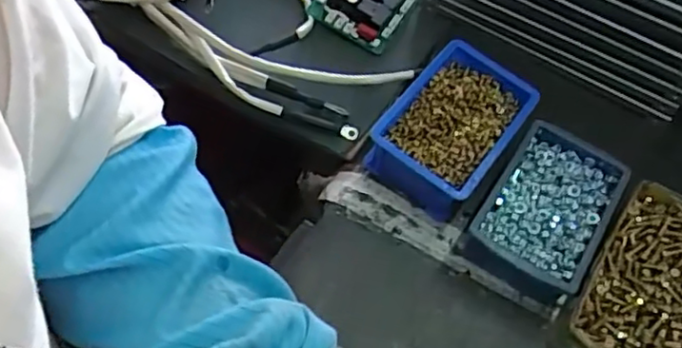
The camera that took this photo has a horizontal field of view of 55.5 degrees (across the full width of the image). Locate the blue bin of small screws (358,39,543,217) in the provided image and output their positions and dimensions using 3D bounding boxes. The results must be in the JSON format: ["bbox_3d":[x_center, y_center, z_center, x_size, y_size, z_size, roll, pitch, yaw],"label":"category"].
[{"bbox_3d":[0.099,-0.042,0.573,0.097,0.060,0.146,33,61,15],"label":"blue bin of small screws"}]

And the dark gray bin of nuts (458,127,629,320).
[{"bbox_3d":[0.172,0.032,0.547,0.096,0.047,0.143,32,61,14],"label":"dark gray bin of nuts"}]

